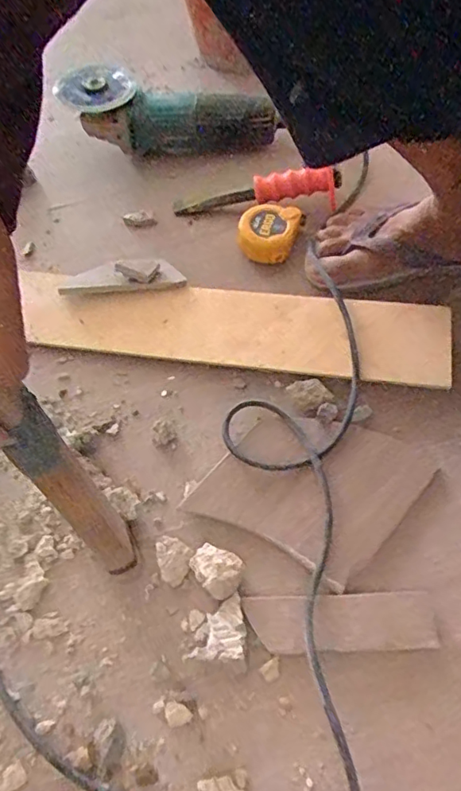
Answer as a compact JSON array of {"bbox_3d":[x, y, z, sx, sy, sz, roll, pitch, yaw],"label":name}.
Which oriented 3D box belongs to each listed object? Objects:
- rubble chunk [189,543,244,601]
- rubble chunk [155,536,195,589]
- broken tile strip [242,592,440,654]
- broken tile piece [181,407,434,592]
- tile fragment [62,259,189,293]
[{"bbox_3d":[-0.012,0.141,0.436,0.042,0.018,0.035,30,67,18],"label":"rubble chunk"},{"bbox_3d":[-0.048,0.136,0.445,0.034,0.017,0.033,-1,61,3],"label":"rubble chunk"},{"bbox_3d":[0.086,0.177,0.418,0.143,0.012,0.040,-3,61,2],"label":"broken tile strip"},{"bbox_3d":[0.072,0.078,0.476,0.173,0.016,0.138,25,66,16],"label":"broken tile piece"},{"bbox_3d":[-0.116,-0.131,0.583,0.130,0.013,0.038,-4,70,-5],"label":"tile fragment"}]

